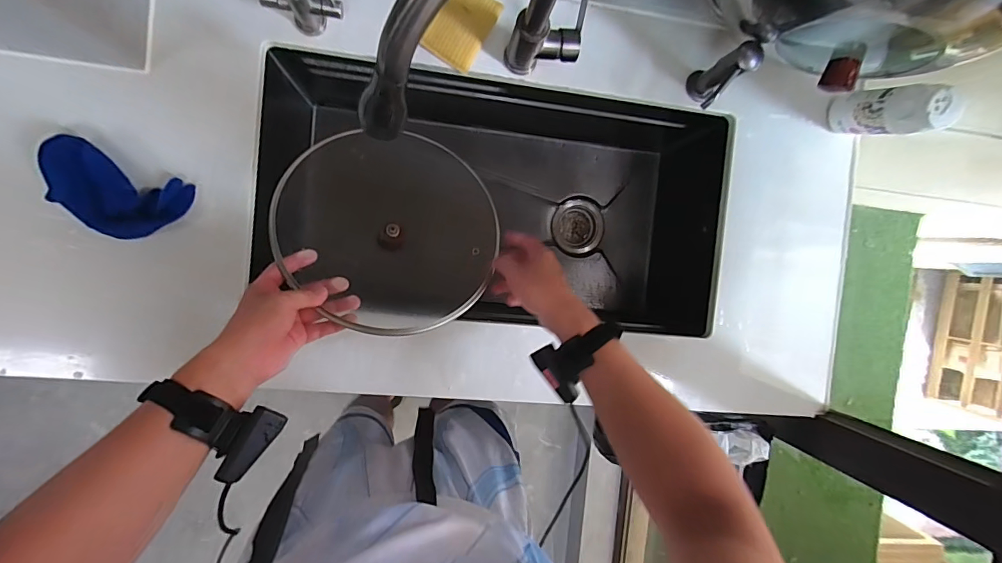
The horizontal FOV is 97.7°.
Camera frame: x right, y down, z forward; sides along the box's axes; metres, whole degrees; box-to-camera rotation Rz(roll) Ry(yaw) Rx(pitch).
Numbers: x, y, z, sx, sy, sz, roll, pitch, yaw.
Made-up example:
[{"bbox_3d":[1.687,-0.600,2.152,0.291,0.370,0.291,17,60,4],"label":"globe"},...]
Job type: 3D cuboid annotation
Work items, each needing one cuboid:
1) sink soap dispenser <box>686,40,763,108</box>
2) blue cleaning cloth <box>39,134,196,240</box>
[{"bbox_3d":[0.309,-0.293,0.619,0.054,0.100,0.052,1,86,-8],"label":"sink soap dispenser"},{"bbox_3d":[-0.478,-0.108,0.537,0.139,0.056,0.092,22,84,-6],"label":"blue cleaning cloth"}]

